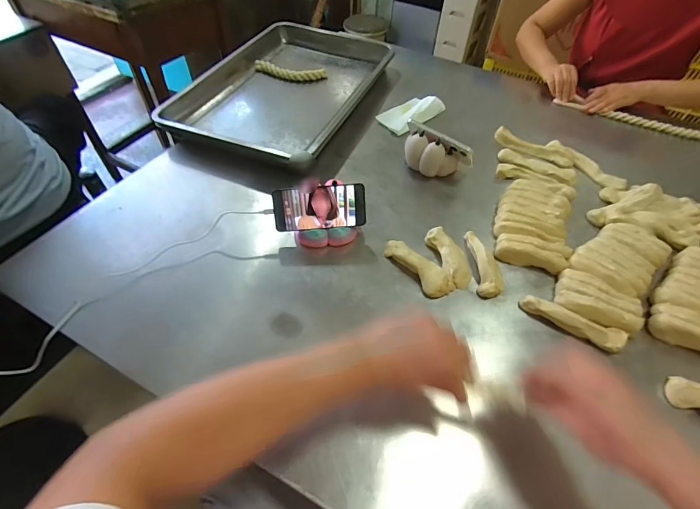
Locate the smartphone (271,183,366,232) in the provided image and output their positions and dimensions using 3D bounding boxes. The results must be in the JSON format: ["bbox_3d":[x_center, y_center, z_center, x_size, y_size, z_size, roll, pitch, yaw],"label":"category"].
[{"bbox_3d":[-0.054,-0.085,0.655,0.164,0.075,0.015,-5,18,-3],"label":"smartphone"}]

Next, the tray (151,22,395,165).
[{"bbox_3d":[-0.174,-0.492,1.020,0.419,0.060,0.713,16,53,13],"label":"tray"}]

